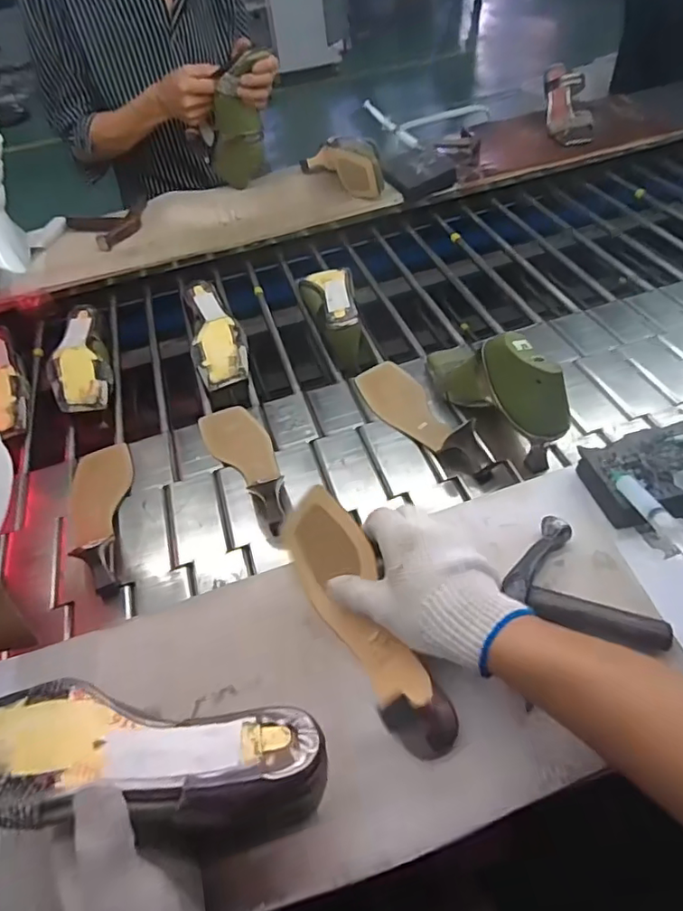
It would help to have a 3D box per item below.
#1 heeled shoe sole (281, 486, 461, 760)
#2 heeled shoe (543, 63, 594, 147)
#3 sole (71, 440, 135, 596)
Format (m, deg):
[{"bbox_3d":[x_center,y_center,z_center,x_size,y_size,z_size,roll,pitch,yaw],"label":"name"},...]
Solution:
[{"bbox_3d":[0.018,0.130,0.466,0.058,0.066,0.229,-23,53,-13],"label":"heeled shoe sole"},{"bbox_3d":[0.481,-0.739,1.177,0.087,0.072,0.192,-11,81,-3],"label":"heeled shoe"},{"bbox_3d":[-0.287,0.052,0.663,0.081,0.055,0.244,-21,50,-12],"label":"sole"}]

